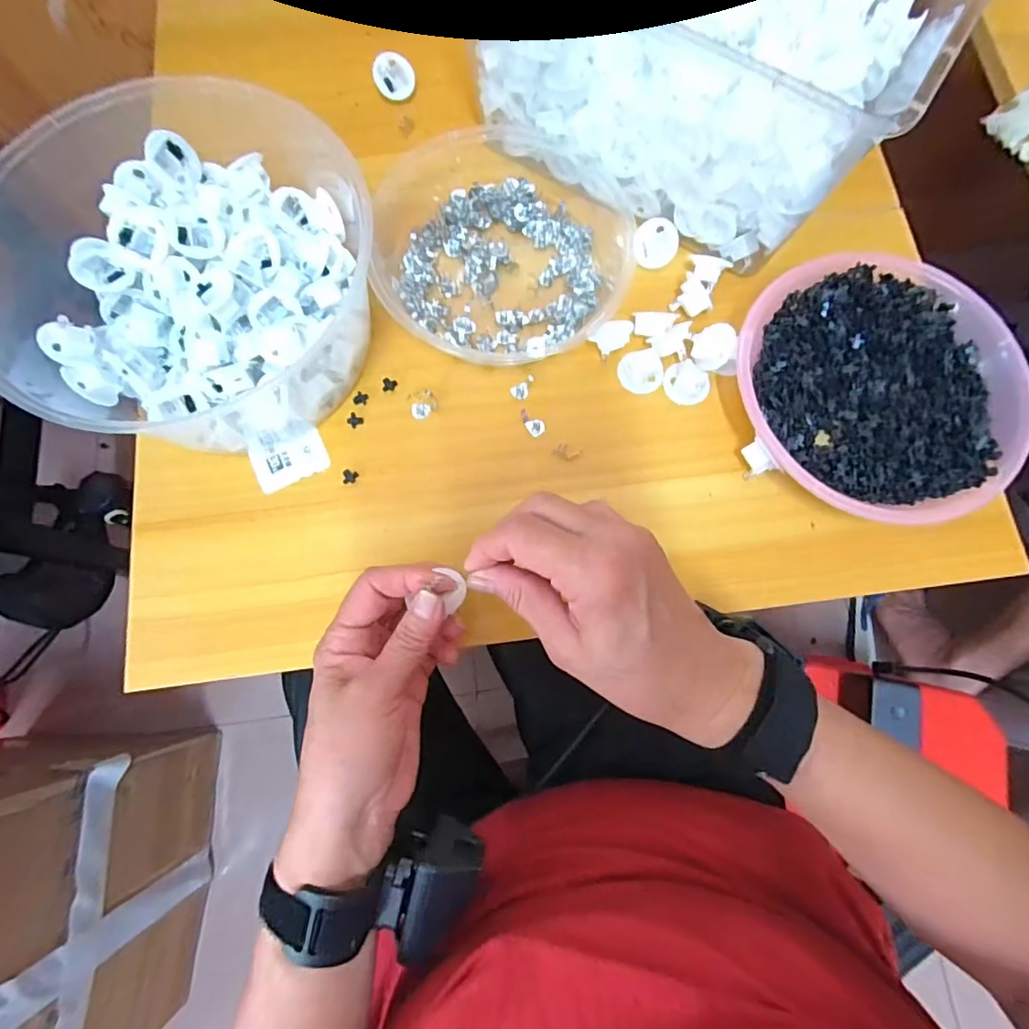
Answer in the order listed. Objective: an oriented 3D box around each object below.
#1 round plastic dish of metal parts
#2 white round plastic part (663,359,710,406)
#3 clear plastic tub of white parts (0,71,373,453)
[{"bbox_3d":[-0.012,-0.208,0.394,0.191,0.039,0.182,0,77,-1],"label":"round plastic dish of metal parts"},{"bbox_3d":[0.124,-0.095,0.384,0.033,0.007,0.028,39,80,8],"label":"white round plastic part"},{"bbox_3d":[-0.208,-0.151,0.348,0.205,0.105,0.220,0,77,-1],"label":"clear plastic tub of white parts"}]

